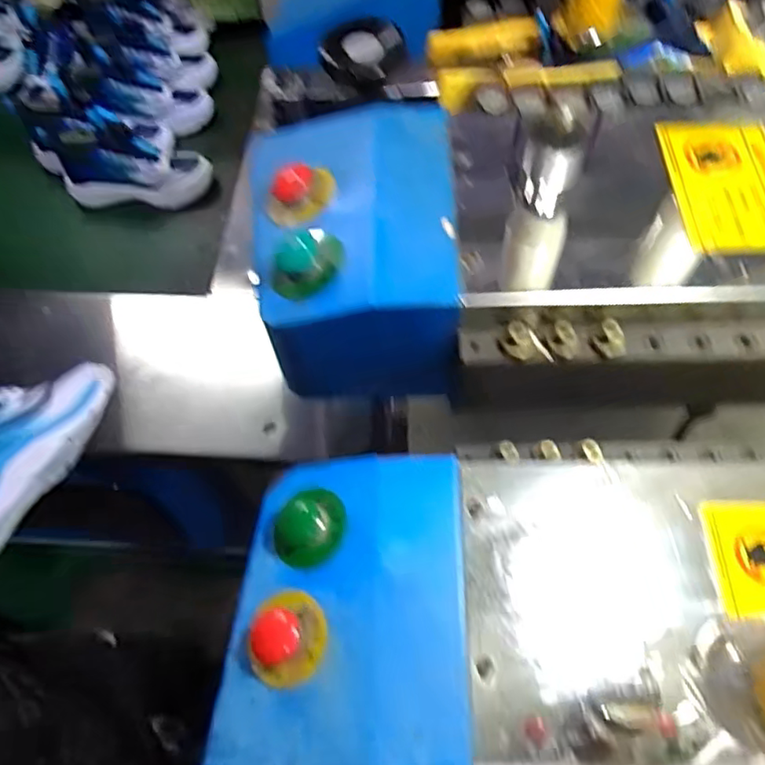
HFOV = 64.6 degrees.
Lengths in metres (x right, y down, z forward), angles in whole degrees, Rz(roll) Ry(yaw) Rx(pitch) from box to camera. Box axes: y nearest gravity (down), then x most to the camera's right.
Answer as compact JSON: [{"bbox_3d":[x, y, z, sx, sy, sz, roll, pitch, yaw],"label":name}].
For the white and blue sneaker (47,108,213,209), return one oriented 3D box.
[{"bbox_3d":[-0.394,-0.344,0.944,0.235,0.106,0.083,1,61,5],"label":"white and blue sneaker"}]

